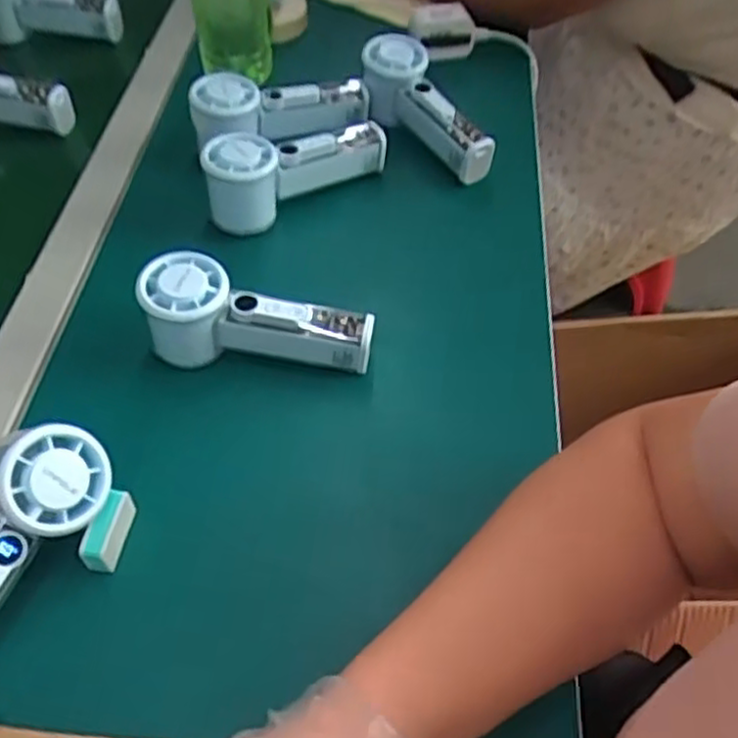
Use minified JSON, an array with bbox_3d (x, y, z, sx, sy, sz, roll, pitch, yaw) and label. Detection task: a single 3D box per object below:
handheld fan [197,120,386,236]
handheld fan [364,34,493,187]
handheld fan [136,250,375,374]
[{"bbox_3d":[-0.061,-0.169,0.594,0.154,0.058,0.047,-31,57,-20],"label":"handheld fan"},{"bbox_3d":[0.052,-0.227,0.650,0.058,0.050,0.159,-31,70,-20],"label":"handheld fan"},{"bbox_3d":[-0.076,-0.029,0.497,0.153,0.064,0.053,13,52,-6],"label":"handheld fan"}]

